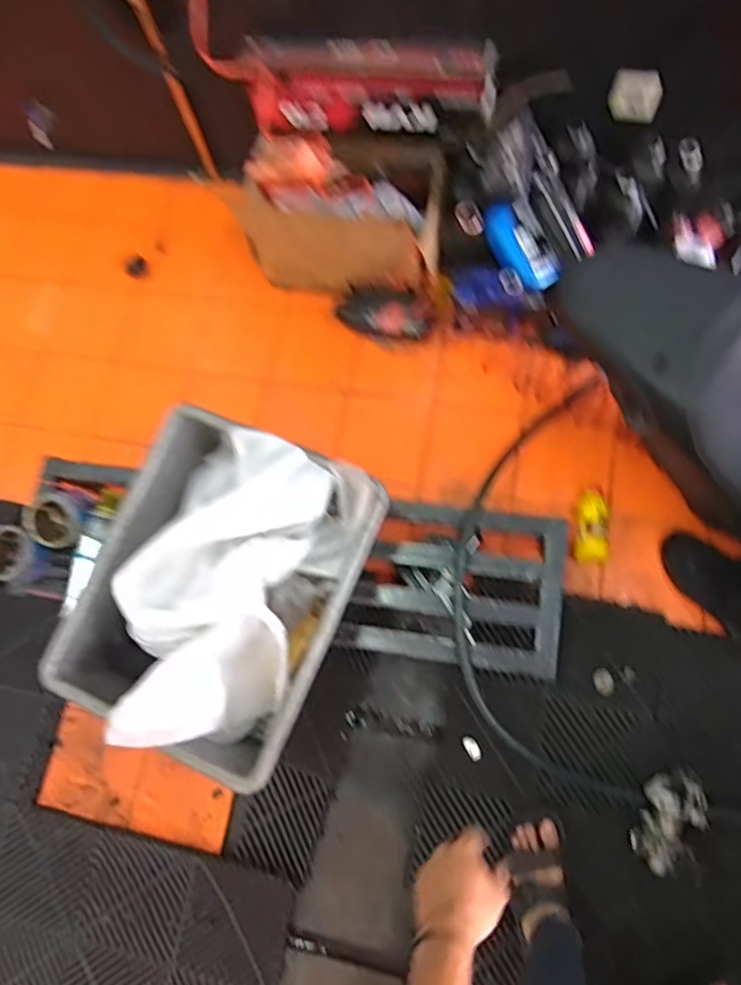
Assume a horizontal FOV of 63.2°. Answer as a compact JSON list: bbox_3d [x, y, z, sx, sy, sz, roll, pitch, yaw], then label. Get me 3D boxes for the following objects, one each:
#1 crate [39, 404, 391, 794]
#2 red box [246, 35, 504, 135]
[{"bbox_3d":[-0.250,0.173,1.061,0.427,0.248,0.517,22,78,12],"label":"crate"},{"bbox_3d":[0.001,-0.825,1.228,0.496,0.146,0.112,3,75,8],"label":"red box"}]

